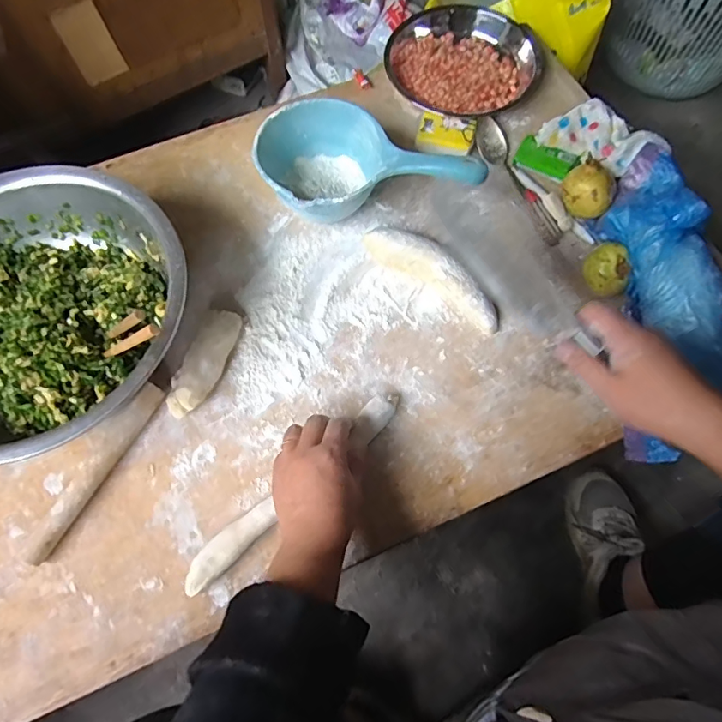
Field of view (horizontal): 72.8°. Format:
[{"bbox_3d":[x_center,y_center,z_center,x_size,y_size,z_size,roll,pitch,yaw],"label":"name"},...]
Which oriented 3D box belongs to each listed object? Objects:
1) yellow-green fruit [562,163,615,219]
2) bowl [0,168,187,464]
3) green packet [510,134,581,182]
[{"bbox_3d":[0.271,-0.202,0.586,0.058,0.052,0.050,30,72,12],"label":"yellow-green fruit"},{"bbox_3d":[-0.332,-0.041,0.521,0.311,0.106,0.304,0,68,0],"label":"bowl"},{"bbox_3d":[0.240,-0.261,0.636,0.076,0.018,0.043,26,96,11],"label":"green packet"}]

